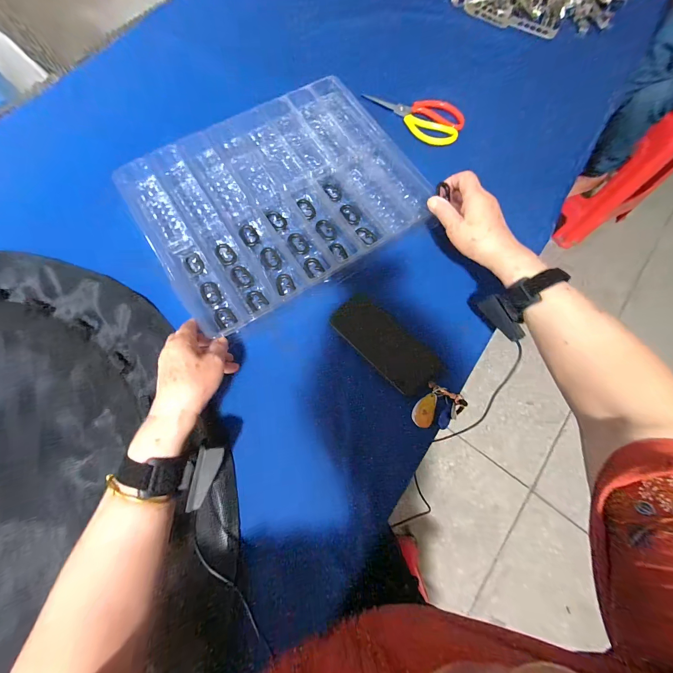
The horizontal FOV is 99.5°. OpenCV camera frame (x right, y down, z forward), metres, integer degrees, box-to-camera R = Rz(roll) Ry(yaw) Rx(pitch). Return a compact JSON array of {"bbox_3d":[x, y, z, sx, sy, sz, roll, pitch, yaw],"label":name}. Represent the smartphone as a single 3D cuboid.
[{"bbox_3d":[0.074,0.010,0.430,0.169,0.016,0.074,43,77,12],"label":"smartphone"}]

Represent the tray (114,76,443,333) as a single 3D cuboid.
[{"bbox_3d":[-0.092,-0.245,0.484,0.443,0.026,0.350,-33,78,-7],"label":"tray"}]

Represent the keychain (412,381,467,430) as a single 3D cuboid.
[{"bbox_3d":[0.143,0.102,0.398,0.057,0.008,0.067,34,75,10],"label":"keychain"}]

